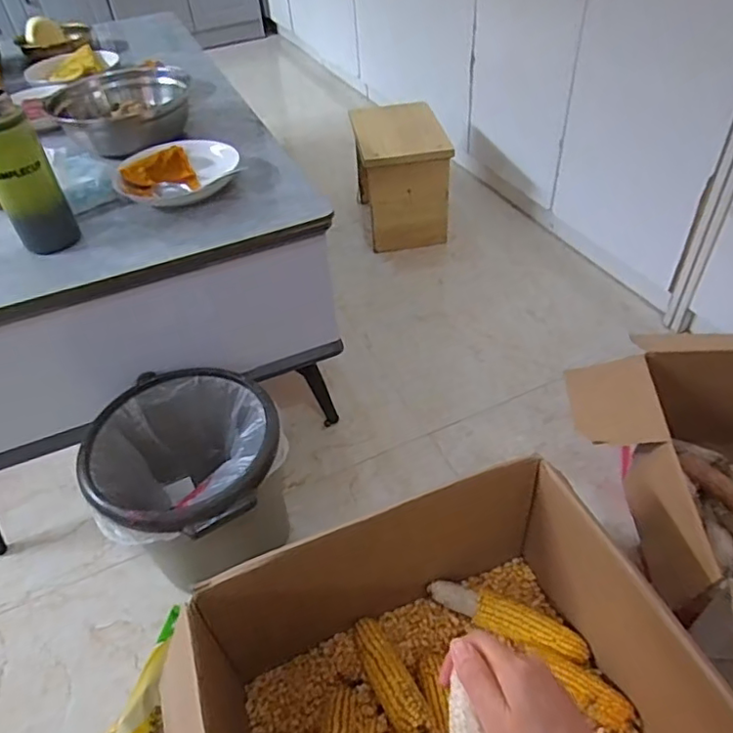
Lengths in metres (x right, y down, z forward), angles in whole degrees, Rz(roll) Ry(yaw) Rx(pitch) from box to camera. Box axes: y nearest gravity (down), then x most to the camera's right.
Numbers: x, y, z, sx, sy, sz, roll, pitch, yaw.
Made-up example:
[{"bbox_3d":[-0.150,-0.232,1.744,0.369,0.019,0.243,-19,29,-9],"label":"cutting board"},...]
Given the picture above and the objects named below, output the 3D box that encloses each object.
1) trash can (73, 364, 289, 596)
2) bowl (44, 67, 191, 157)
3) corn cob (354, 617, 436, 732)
[{"bbox_3d":[-0.247,0.188,0.888,0.264,0.245,0.271,-18,46,-12],"label":"trash can"},{"bbox_3d":[-0.426,-0.461,1.041,0.204,0.094,0.190,-3,45,3],"label":"bowl"},{"bbox_3d":[0.029,0.396,0.748,0.045,0.039,0.191,-21,27,-15],"label":"corn cob"}]

